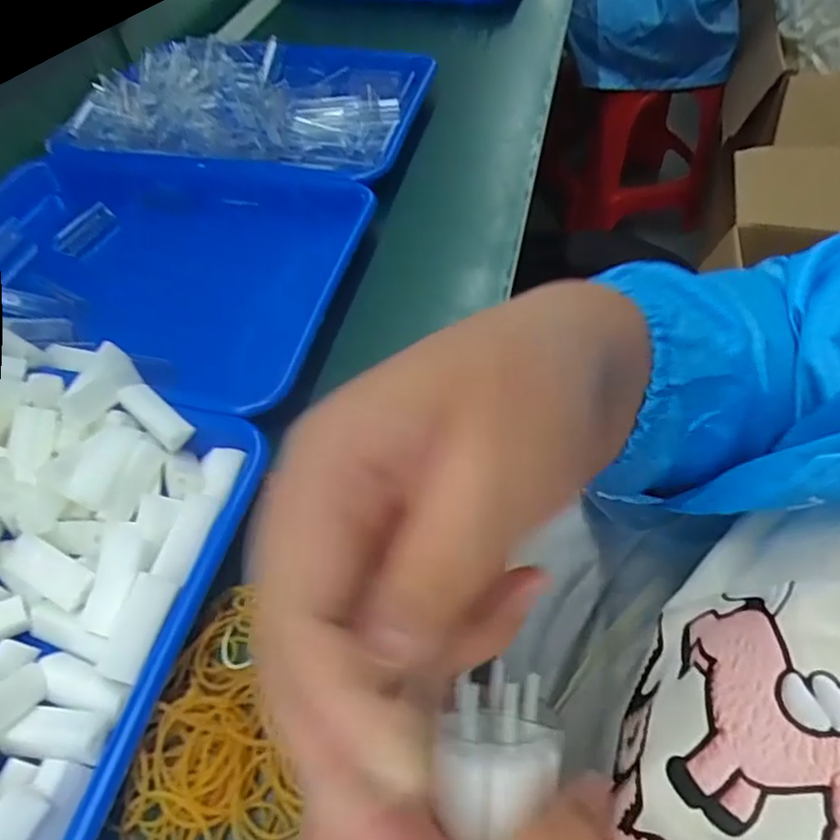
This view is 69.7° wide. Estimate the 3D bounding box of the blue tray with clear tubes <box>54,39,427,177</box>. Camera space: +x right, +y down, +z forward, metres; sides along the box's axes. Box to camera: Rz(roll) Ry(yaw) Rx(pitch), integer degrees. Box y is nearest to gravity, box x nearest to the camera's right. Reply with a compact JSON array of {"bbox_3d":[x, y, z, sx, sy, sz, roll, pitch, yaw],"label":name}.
[{"bbox_3d":[-0.149,-0.307,0.585,0.307,0.068,0.229,7,52,10],"label":"blue tray with clear tubes"}]

